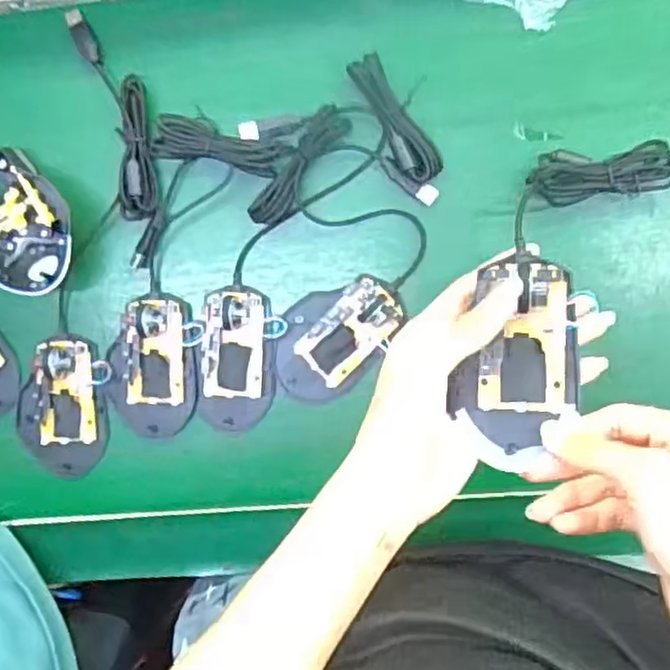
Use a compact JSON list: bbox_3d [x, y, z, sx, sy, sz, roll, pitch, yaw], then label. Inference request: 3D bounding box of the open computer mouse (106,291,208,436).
[{"bbox_3d":[-0.144,0.025,0.547,0.073,0.022,0.110,8,98,4],"label":"open computer mouse"}]

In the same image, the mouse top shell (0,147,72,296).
[{"bbox_3d":[-0.239,-0.086,0.528,0.073,0.043,0.115,-32,93,9],"label":"mouse top shell"}]

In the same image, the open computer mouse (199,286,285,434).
[{"bbox_3d":[-0.075,0.021,0.535,0.060,0.025,0.111,6,98,5],"label":"open computer mouse"}]

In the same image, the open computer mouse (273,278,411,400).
[{"bbox_3d":[-0.001,0.001,0.528,0.072,0.025,0.109,44,99,-1],"label":"open computer mouse"}]

